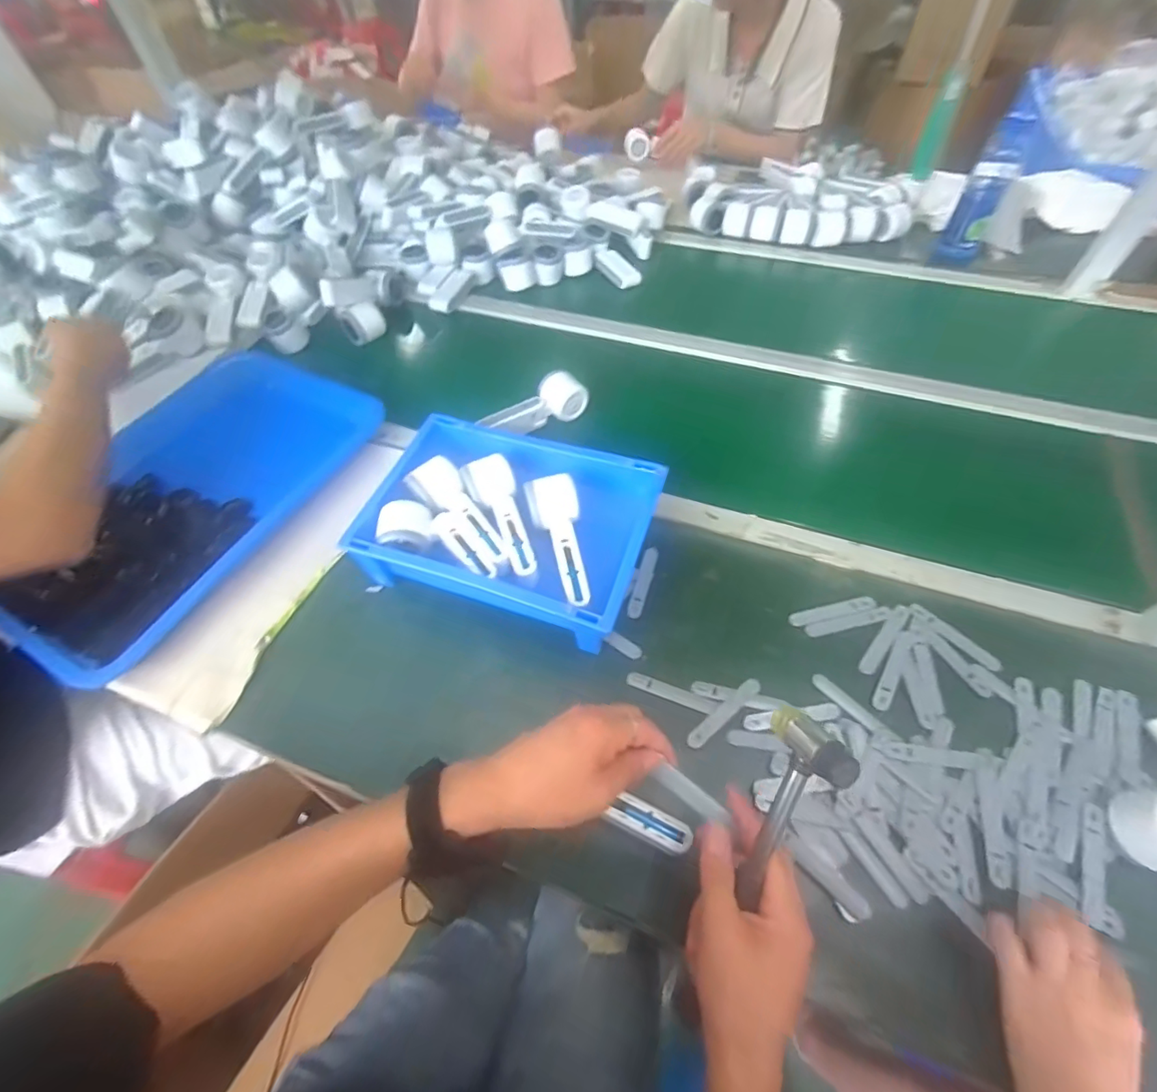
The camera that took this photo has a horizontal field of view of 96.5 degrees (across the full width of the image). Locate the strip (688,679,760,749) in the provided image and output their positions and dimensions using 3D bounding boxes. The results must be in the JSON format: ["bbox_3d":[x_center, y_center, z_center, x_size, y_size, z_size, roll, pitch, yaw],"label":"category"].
[{"bbox_3d":[0.142,0.161,0.502,0.092,0.005,0.015,-36,59,-16],"label":"strip"}]

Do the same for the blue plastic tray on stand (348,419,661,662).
[{"bbox_3d":[-0.077,-0.020,0.598,0.307,0.094,0.209,15,57,13],"label":"blue plastic tray on stand"}]

